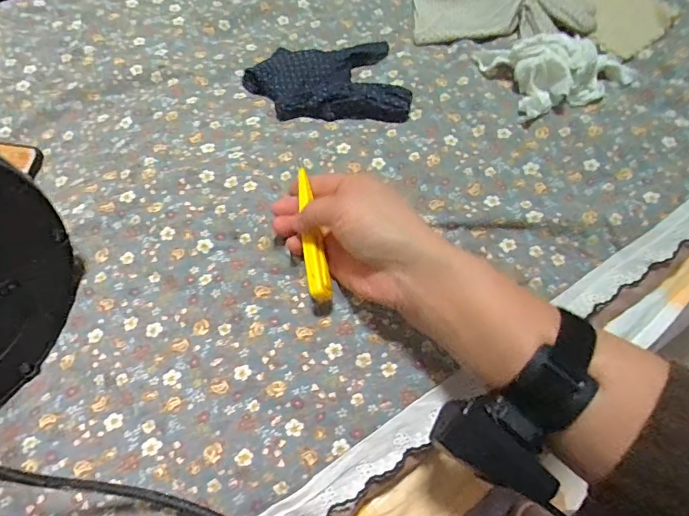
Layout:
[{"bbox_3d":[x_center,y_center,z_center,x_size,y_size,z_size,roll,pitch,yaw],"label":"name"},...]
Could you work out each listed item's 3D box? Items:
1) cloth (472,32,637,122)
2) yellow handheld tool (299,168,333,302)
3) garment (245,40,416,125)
[{"bbox_3d":[0.193,-0.176,0.409,0.114,0.034,0.085,-11,62,-6],"label":"cloth"},{"bbox_3d":[-0.024,-0.021,0.335,0.016,0.009,0.110,-8,65,-4],"label":"yellow handheld tool"},{"bbox_3d":[-0.016,-0.175,0.437,0.156,0.020,0.104,3,62,2],"label":"garment"}]

